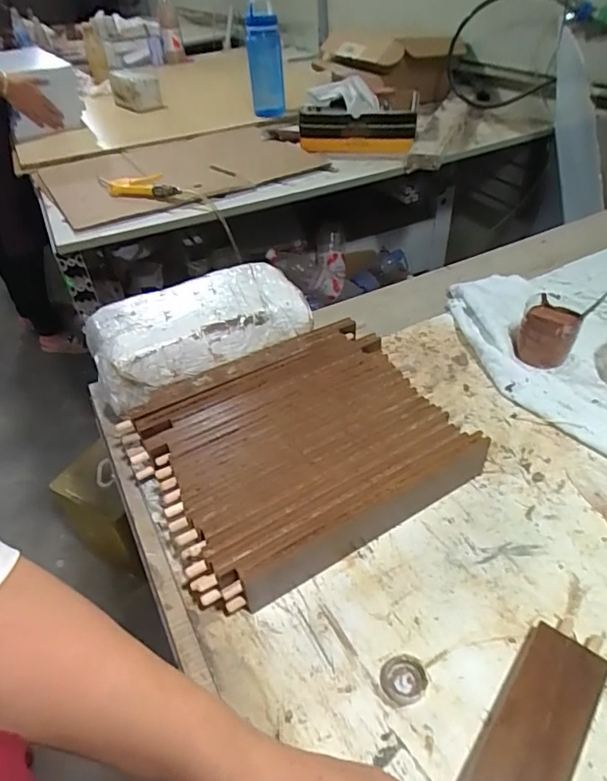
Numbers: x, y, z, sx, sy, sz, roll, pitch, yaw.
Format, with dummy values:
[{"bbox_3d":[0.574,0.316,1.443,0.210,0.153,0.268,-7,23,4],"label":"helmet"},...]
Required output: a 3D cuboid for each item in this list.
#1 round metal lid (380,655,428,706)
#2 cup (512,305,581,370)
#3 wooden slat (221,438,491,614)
[{"bbox_3d":[0.071,0.206,0.362,0.031,0.009,0.030,-2,42,2],"label":"round metal lid"},{"bbox_3d":[0.289,-0.068,0.606,0.063,0.064,0.070,18,47,23],"label":"cup"},{"bbox_3d":[0.057,0.112,0.436,0.264,0.051,0.011,-24,46,-20],"label":"wooden slat"}]

